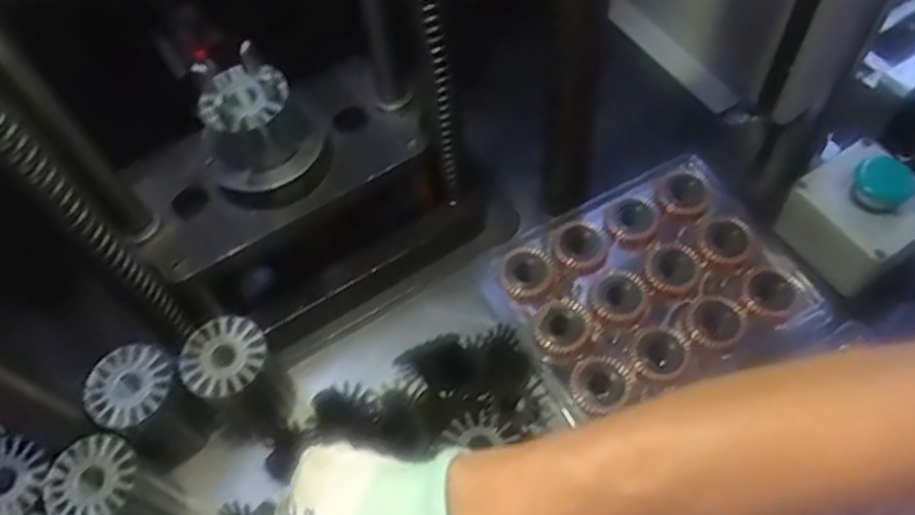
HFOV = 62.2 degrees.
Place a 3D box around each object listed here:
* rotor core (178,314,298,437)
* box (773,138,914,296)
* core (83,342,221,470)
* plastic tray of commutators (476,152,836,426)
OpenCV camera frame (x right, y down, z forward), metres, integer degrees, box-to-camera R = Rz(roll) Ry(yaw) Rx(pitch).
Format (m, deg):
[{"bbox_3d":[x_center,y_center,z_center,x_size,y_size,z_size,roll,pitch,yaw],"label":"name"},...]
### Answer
[{"bbox_3d":[-0.142,0.081,0.504,0.051,0.082,0.051,-2,59,3],"label":"rotor core"},{"bbox_3d":[0.287,-0.032,0.532,0.081,0.066,0.084,-33,63,-15],"label":"box"},{"bbox_3d":[-0.197,0.100,0.498,0.060,0.079,0.051,39,69,23],"label":"core"},{"bbox_3d":[0.127,0.015,0.528,0.201,0.041,0.161,-20,60,-7],"label":"plastic tray of commutators"}]

